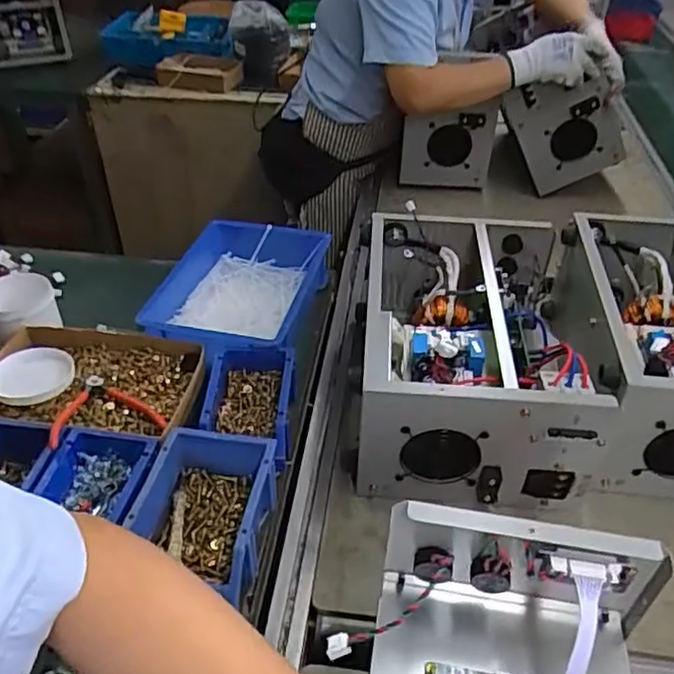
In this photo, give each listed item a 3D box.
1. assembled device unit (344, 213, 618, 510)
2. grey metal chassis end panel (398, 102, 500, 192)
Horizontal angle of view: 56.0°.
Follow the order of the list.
[{"bbox_3d":[0.180,0.008,0.840,0.313,0.180,0.399,4,41,4],"label":"assembled device unit"},{"bbox_3d":[0.220,-0.379,1.274,0.180,0.197,0.026,2,54,3],"label":"grey metal chassis end panel"}]

